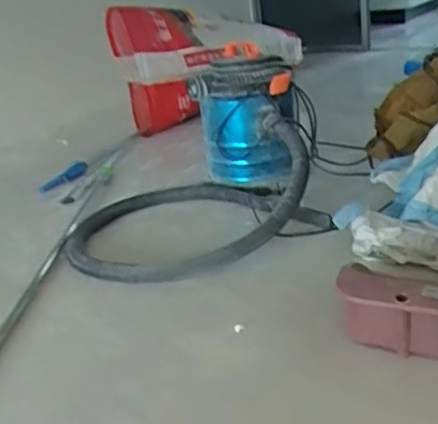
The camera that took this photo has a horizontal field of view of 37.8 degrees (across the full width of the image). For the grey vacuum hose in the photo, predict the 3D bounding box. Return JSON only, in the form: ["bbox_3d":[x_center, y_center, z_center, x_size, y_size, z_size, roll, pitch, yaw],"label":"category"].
[{"bbox_3d":[-0.080,-0.045,1.570,0.613,0.177,0.537,-12,23,-9],"label":"grey vacuum hose"}]

